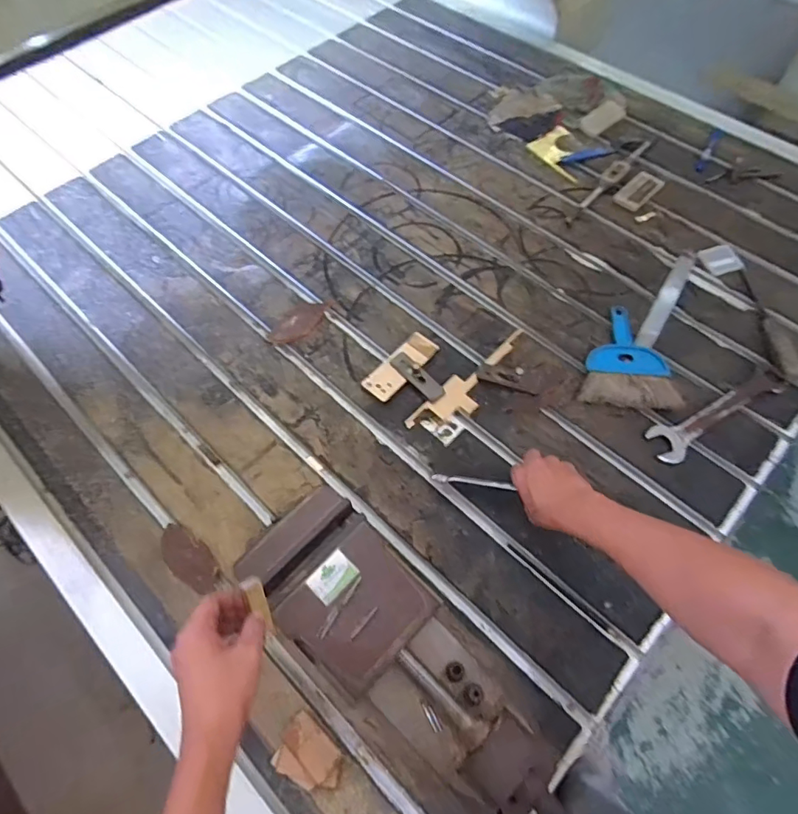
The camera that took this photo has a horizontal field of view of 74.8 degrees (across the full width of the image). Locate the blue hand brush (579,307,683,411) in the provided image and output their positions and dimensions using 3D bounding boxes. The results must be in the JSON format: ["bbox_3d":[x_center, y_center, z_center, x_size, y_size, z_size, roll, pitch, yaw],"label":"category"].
[{"bbox_3d":[0.365,-0.080,0.816,0.138,0.021,0.179,11,62,7],"label":"blue hand brush"}]

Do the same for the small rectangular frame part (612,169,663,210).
[{"bbox_3d":[0.464,-0.419,1.004,0.117,0.006,0.055,-40,68,-19],"label":"small rectangular frame part"}]

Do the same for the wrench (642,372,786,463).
[{"bbox_3d":[0.475,0.010,0.769,0.239,0.010,0.055,-25,63,-12],"label":"wrench"}]

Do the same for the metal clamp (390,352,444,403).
[{"bbox_3d":[0.027,-0.047,0.805,0.031,0.017,0.098,-39,67,-18],"label":"metal clamp"}]

